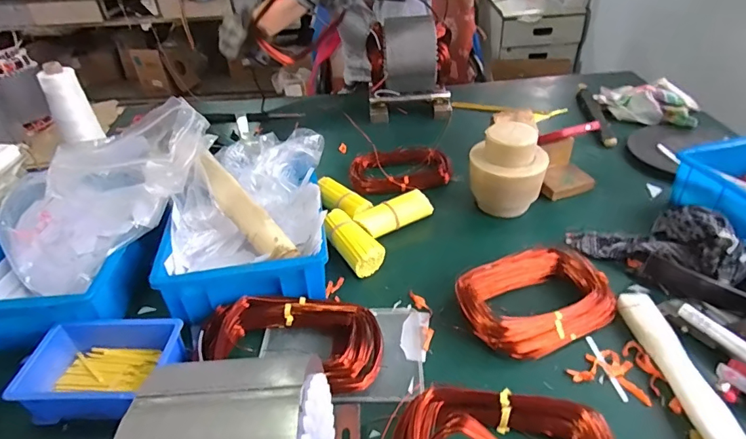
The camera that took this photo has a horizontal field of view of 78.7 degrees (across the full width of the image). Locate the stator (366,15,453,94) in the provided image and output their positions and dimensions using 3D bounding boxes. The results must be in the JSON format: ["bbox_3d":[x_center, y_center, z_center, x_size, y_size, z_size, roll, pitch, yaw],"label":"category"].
[{"bbox_3d":[0.080,-0.352,0.977,0.172,0.121,0.172,-2,38,3],"label":"stator"}]

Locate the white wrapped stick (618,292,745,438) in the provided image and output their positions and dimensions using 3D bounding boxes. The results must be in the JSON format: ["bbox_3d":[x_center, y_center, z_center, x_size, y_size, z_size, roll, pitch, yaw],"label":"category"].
[{"bbox_3d":[0.310,0.184,0.421,0.031,0.036,0.294,-4,38,-1],"label":"white wrapped stick"}]

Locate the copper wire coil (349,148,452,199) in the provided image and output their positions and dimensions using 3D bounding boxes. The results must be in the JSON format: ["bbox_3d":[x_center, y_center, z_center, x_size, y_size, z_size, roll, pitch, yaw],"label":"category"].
[{"bbox_3d":[0.047,-0.088,0.798,0.179,0.042,0.089,2,38,7],"label":"copper wire coil"}]

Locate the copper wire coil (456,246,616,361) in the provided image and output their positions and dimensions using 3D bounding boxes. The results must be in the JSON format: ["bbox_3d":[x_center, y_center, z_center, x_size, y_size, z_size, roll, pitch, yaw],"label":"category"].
[{"bbox_3d":[0.195,0.096,0.543,0.170,0.045,0.118,-12,39,-11],"label":"copper wire coil"}]

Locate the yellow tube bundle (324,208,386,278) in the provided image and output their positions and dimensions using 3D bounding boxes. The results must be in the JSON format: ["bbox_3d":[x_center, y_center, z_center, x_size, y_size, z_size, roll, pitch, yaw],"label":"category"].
[{"bbox_3d":[-0.031,0.034,0.640,0.050,0.042,0.110,-24,42,-24],"label":"yellow tube bundle"}]

